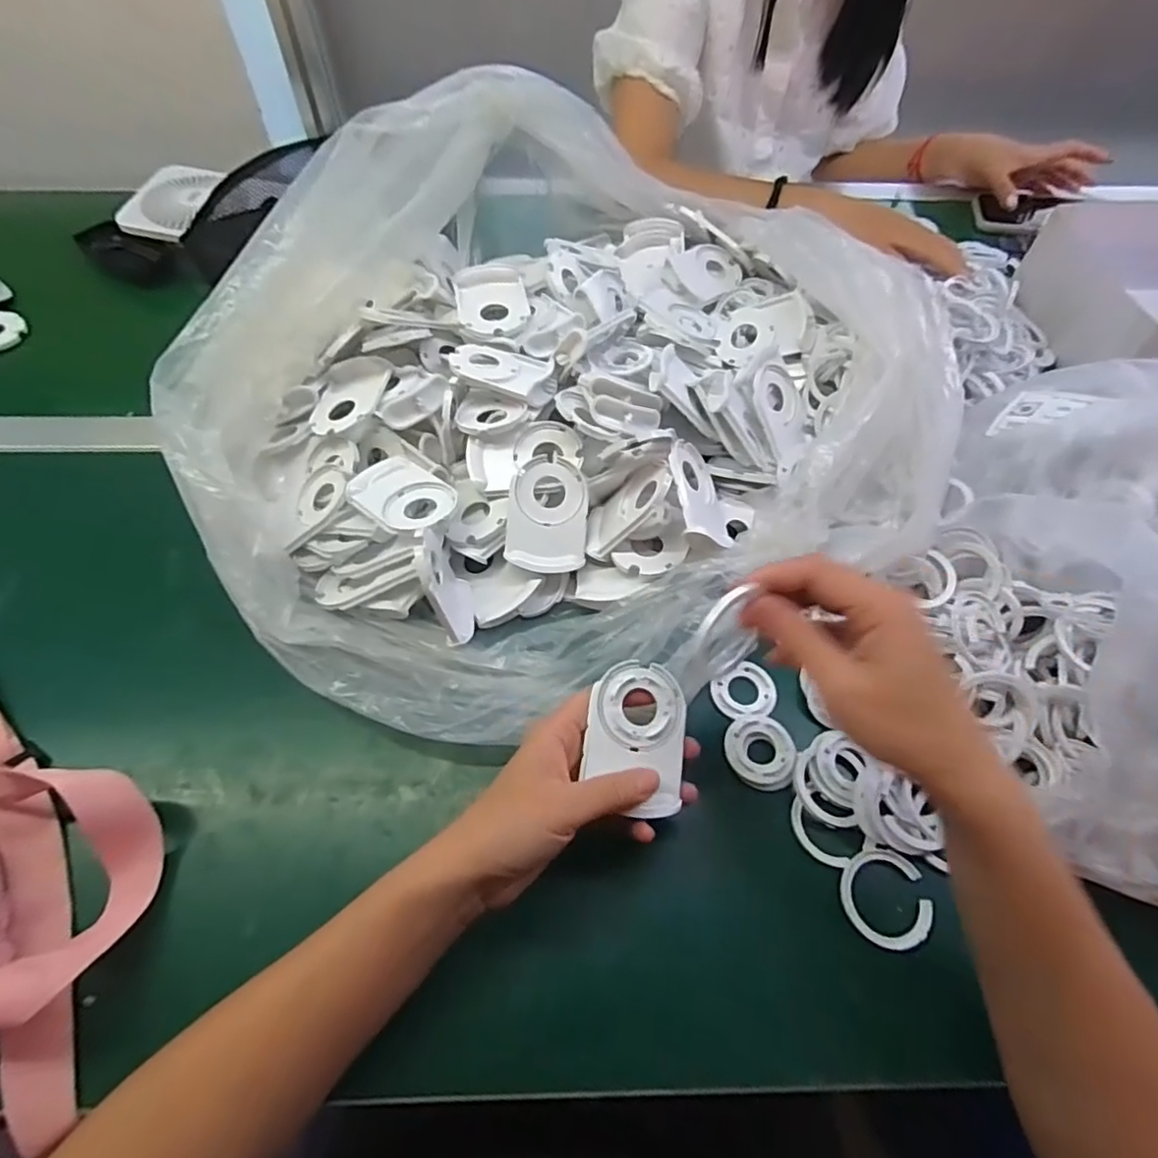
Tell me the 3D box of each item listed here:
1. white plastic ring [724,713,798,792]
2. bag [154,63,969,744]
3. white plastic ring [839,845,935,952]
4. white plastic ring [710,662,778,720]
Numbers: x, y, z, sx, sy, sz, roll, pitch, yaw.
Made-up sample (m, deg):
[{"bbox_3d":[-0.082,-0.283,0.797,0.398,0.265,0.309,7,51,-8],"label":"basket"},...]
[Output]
[{"bbox_3d":[0.118,0.112,0.401,0.045,0.005,0.046,0,57,-1],"label":"white plastic ring"},{"bbox_3d":[-0.024,-0.173,0.480,0.546,0.178,0.513,-26,61,-17],"label":"bag"},{"bbox_3d":[0.179,0.186,0.358,0.050,0.007,0.051,0,57,-1],"label":"white plastic ring"},{"bbox_3d":[0.115,0.079,0.427,0.045,0.005,0.038,-24,61,-15],"label":"white plastic ring"}]

